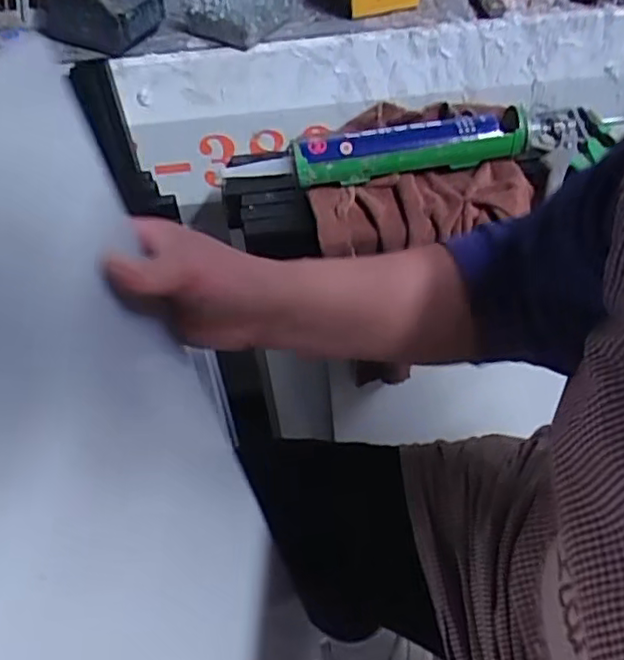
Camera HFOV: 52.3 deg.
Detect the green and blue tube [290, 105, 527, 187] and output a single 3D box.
[{"bbox_3d":[0.103,-0.193,0.675,0.247,0.043,0.050,-10,51,-4],"label":"green and blue tube"}]

